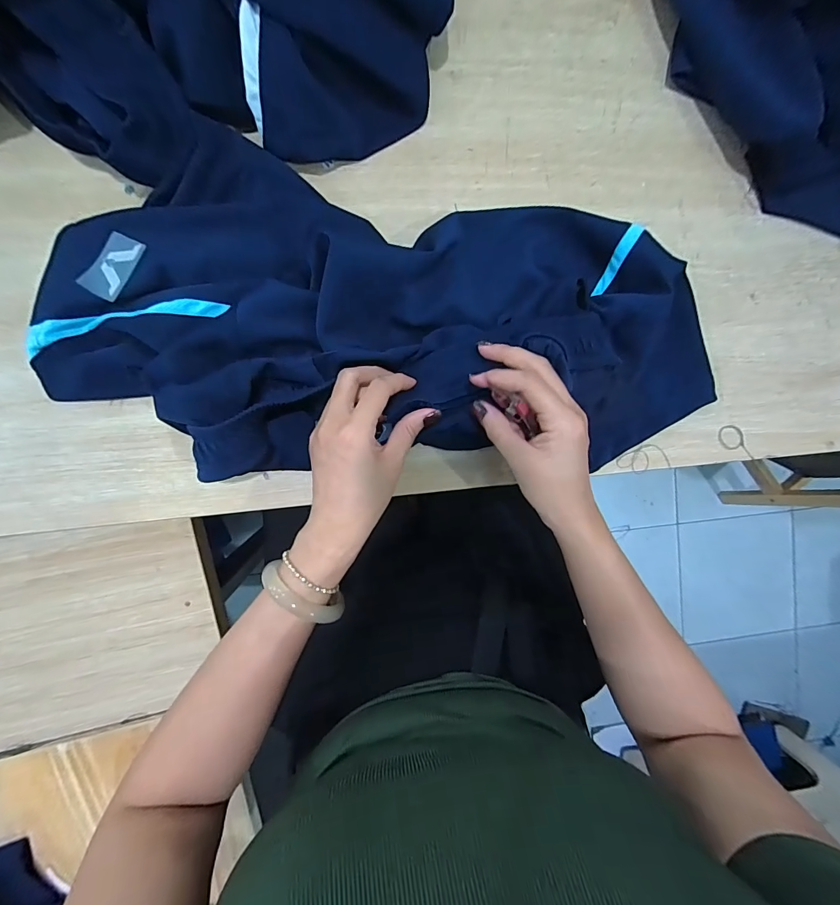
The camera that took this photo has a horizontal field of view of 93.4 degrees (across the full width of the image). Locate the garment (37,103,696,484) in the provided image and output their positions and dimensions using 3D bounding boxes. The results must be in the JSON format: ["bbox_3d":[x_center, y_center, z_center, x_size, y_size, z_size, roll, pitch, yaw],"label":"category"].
[{"bbox_3d":[-0.014,-0.112,0.325,0.567,0.069,0.250,0,96,-6],"label":"garment"}]

